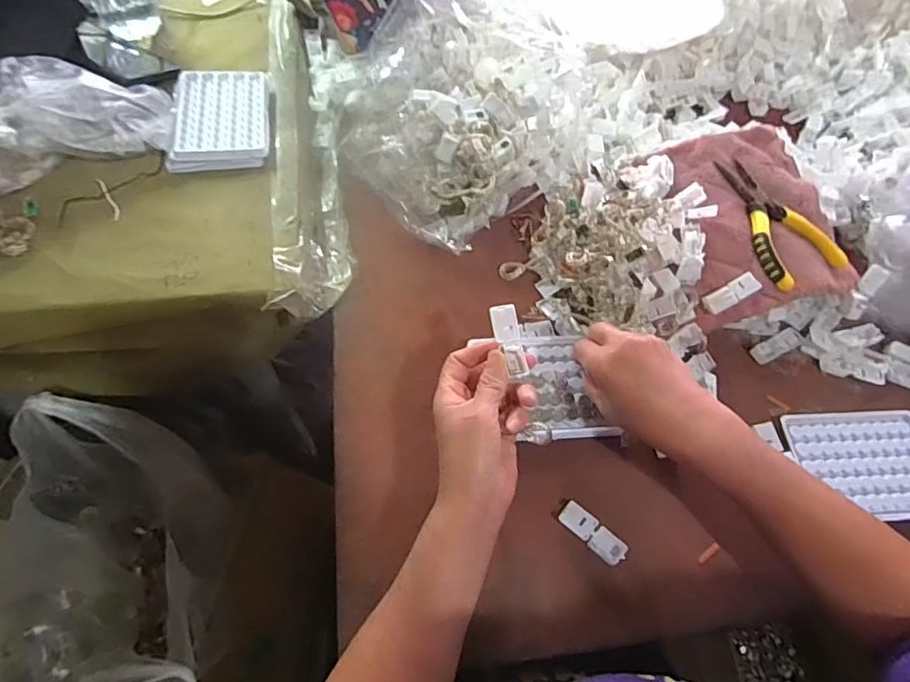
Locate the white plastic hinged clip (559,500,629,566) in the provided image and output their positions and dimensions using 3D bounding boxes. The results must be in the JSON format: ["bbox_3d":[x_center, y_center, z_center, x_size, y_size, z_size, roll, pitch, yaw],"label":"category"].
[{"bbox_3d":[0.110,0.153,0.431,0.056,0.008,0.019,38,67,16],"label":"white plastic hinged clip"}]

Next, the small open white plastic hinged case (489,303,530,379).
[{"bbox_3d":[0.042,0.000,0.408,0.019,0.007,0.055,-18,88,-12],"label":"small open white plastic hinged case"}]

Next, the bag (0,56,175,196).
[{"bbox_3d":[-0.407,-0.200,0.508,0.261,0.078,0.101,-21,65,-13],"label":"bag"}]

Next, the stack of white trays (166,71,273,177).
[{"bbox_3d":[-0.247,-0.238,0.575,0.096,0.020,0.129,-7,63,-6],"label":"stack of white trays"}]

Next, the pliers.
[{"bbox_3d":[0.327,-0.124,0.555,0.100,0.026,0.144,-18,65,-12],"label":"pliers"}]

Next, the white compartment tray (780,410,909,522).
[{"bbox_3d":[0.364,0.109,0.479,0.126,0.009,0.095,-2,62,-4],"label":"white compartment tray"}]

